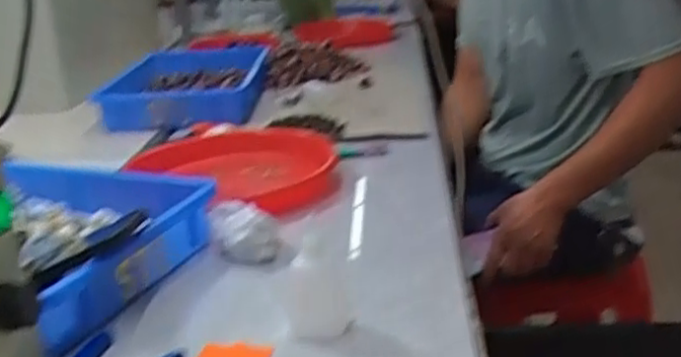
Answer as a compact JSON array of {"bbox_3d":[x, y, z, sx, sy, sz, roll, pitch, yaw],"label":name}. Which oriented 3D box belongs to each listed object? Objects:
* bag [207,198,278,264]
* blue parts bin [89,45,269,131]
[{"bbox_3d":[-0.093,0.052,0.691,0.064,0.047,0.049,-4,20,-3],"label":"bag"},{"bbox_3d":[-0.273,-0.190,1.348,0.260,0.059,0.453,-3,20,-2],"label":"blue parts bin"}]

